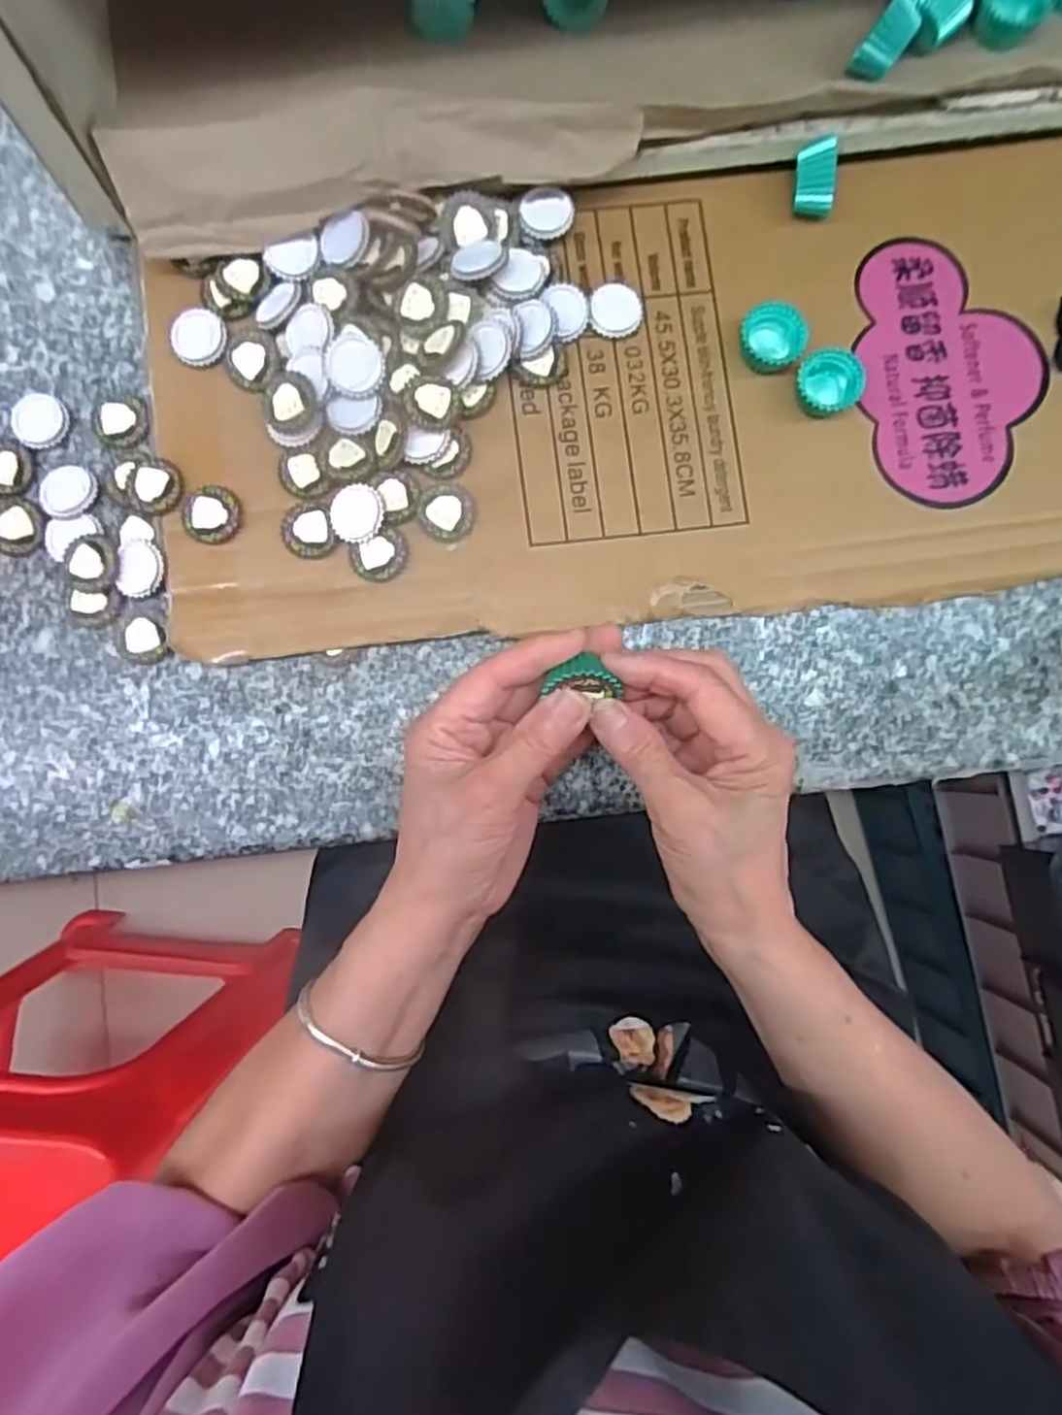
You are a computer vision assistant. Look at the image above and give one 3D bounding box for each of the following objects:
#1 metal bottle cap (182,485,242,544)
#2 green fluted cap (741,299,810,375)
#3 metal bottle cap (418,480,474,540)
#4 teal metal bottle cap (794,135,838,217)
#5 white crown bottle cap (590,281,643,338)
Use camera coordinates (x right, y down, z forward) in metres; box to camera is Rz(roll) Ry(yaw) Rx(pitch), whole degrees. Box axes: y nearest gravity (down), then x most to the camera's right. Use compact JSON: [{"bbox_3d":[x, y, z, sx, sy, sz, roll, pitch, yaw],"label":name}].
[{"bbox_3d":[-0.157,-0.095,0.352,0.028,0.007,0.028,0,87,-2],"label":"metal bottle cap"},{"bbox_3d":[0.124,-0.189,0.366,0.032,0.016,0.034,0,87,-2],"label":"green fluted cap"},{"bbox_3d":[-0.041,-0.096,0.353,0.026,0.009,0.028,0,87,-2],"label":"metal bottle cap"},{"bbox_3d":[0.144,-0.266,0.367,0.018,0.032,0.026,-9,87,-2],"label":"teal metal bottle cap"},{"bbox_3d":[0.044,-0.204,0.369,0.026,0.007,0.029,5,87,-1],"label":"white crown bottle cap"}]

